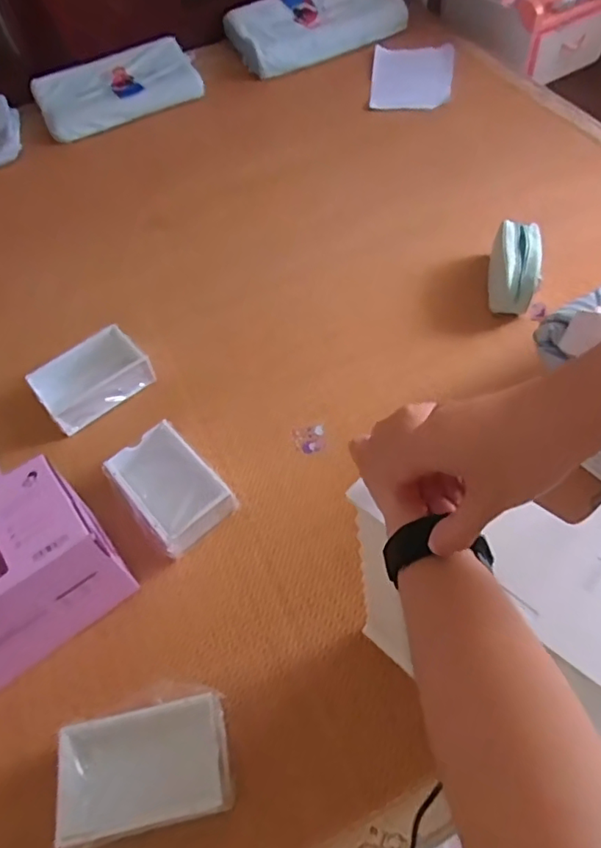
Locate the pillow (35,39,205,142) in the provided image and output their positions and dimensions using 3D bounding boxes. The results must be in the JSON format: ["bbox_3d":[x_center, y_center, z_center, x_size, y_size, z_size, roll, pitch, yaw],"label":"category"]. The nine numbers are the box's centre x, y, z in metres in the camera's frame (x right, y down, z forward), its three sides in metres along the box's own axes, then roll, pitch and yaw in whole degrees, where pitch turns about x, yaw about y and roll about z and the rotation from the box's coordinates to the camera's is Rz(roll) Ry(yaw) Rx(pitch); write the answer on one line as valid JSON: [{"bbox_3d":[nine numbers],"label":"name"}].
[{"bbox_3d":[-0.518,-0.959,1.574,0.443,0.078,0.269,-20,57,-8],"label":"pillow"}]

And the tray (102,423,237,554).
[{"bbox_3d":[-0.200,0.100,0.867,0.127,0.054,0.196,-39,62,-19],"label":"tray"}]

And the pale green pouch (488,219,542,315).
[{"bbox_3d":[0.401,-0.302,1.049,0.080,0.083,0.179,6,57,9],"label":"pale green pouch"}]

